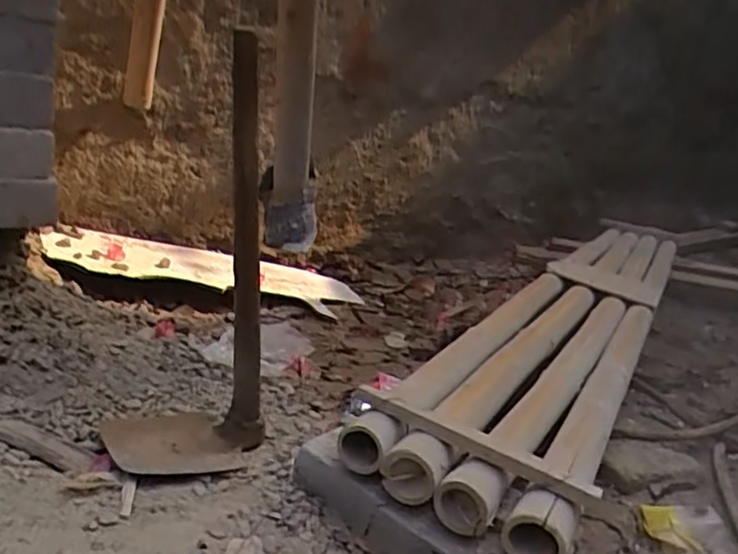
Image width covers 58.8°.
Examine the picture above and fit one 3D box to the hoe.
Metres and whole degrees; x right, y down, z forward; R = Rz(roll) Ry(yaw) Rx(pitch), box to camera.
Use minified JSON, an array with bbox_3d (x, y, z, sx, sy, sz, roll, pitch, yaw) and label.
[{"bbox_3d":[-0.251,-0.013,0.922,0.219,0.611,0.160,2,18,-14],"label":"hoe"}]

